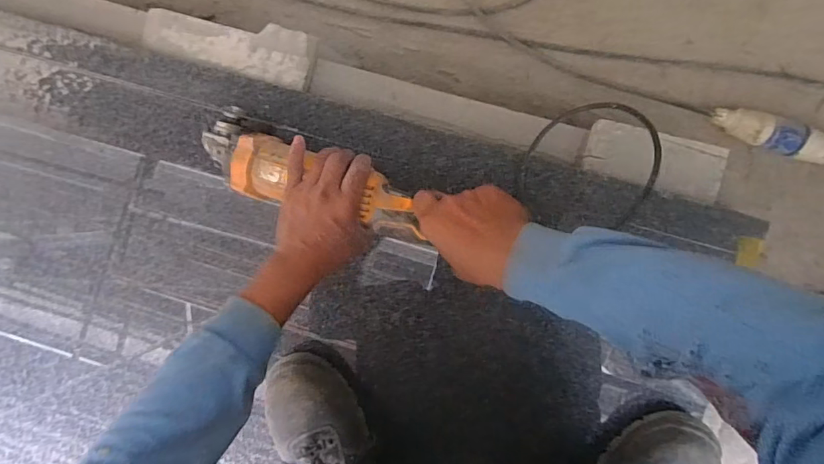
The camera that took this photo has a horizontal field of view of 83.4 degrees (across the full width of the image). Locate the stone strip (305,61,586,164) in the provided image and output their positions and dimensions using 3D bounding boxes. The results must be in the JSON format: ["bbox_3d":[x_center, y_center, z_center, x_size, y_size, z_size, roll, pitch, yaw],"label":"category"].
[{"bbox_3d":[0.047,-0.164,0.622,0.370,0.025,0.053,16,96,4],"label":"stone strip"}]

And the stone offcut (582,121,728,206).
[{"bbox_3d":[0.301,-0.088,0.572,0.163,0.017,0.070,15,95,4],"label":"stone offcut"}]

